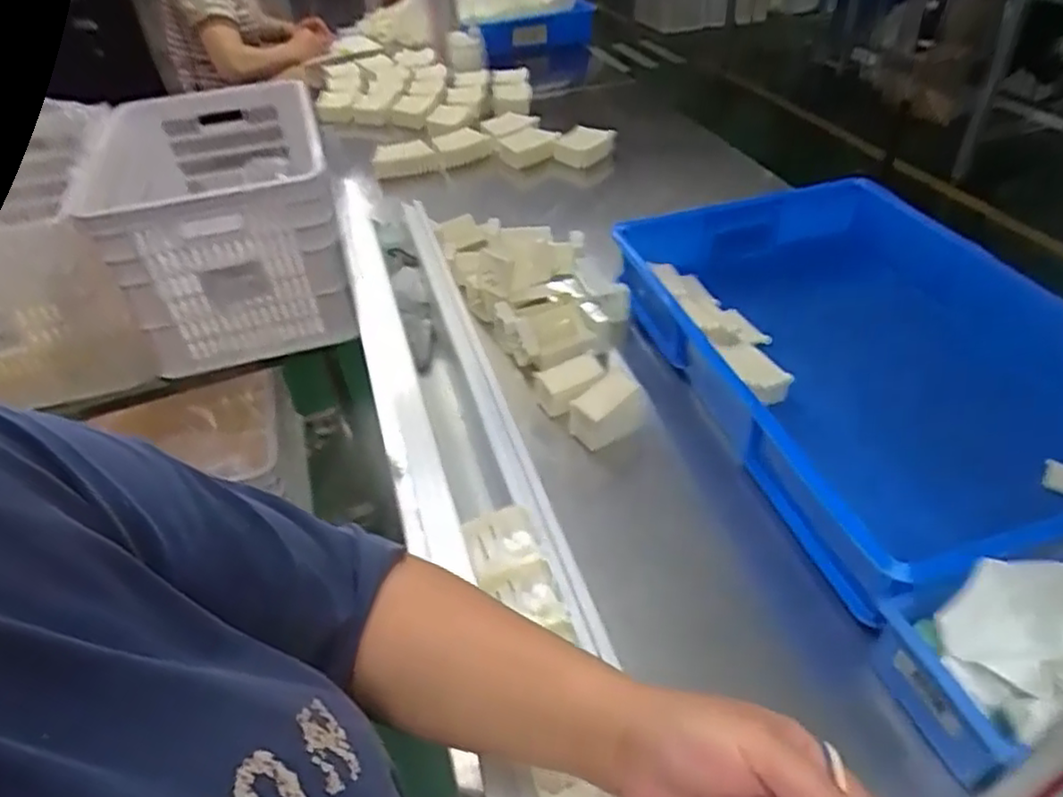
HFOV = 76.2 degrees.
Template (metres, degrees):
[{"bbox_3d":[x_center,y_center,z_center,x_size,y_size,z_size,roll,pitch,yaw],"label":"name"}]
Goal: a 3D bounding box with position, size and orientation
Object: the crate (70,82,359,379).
[{"bbox_3d":[-0.550,-0.350,1.285,0.341,0.289,0.576,-15,43,-11],"label":"crate"}]

